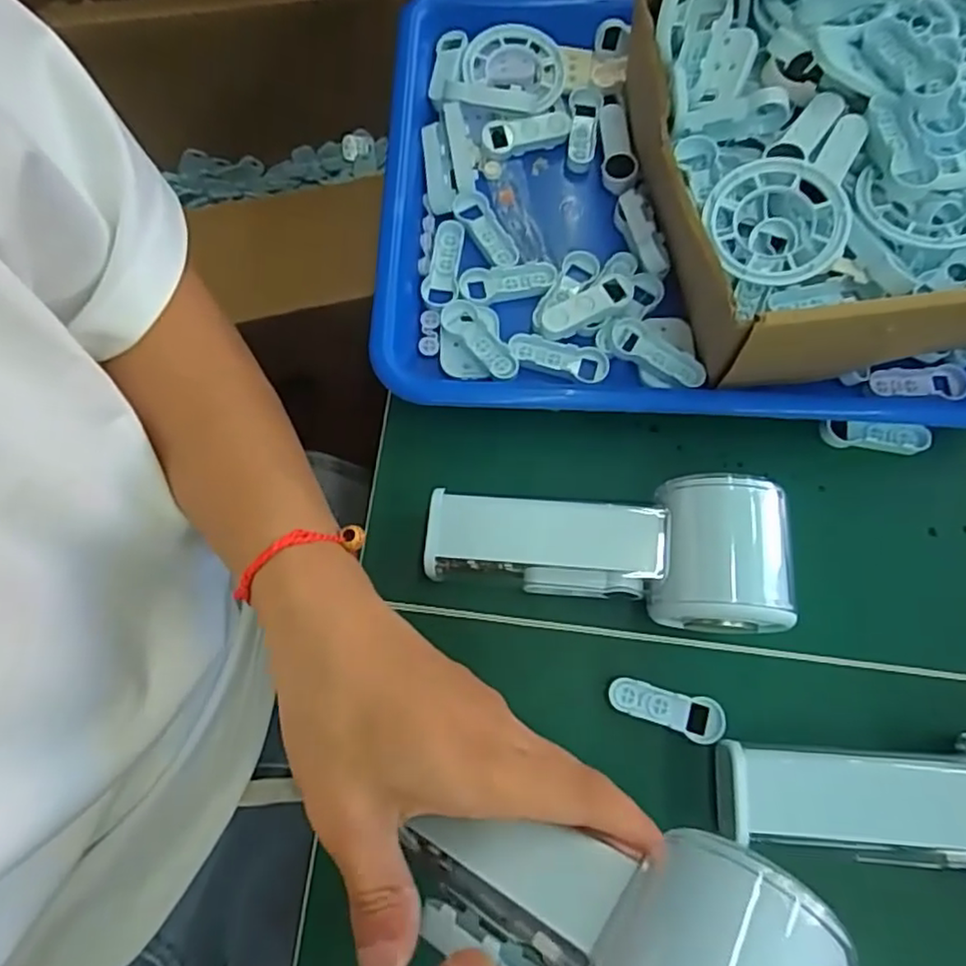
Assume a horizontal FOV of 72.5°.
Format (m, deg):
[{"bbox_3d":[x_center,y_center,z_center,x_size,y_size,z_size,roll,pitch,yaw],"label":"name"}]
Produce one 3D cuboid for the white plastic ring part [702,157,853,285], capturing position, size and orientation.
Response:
[{"bbox_3d":[0.121,-0.108,0.274,0.055,0.020,0.052,1,73,-2],"label":"white plastic ring part"}]

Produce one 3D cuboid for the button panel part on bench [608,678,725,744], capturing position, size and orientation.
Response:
[{"bbox_3d":[0.080,0.099,0.289,0.049,0.007,0.017,15,73,3],"label":"button panel part on bench"}]

